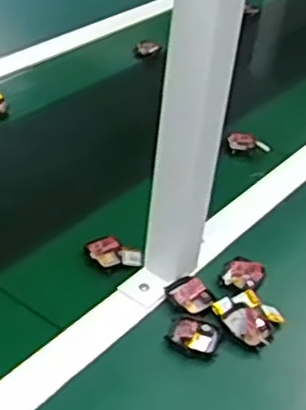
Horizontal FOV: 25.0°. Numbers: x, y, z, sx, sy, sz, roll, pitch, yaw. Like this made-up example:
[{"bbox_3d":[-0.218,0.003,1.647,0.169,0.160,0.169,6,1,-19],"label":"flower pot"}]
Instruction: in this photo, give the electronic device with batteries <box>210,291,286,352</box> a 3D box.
[{"bbox_3d":[0.088,0.102,0.637,0.059,0.009,0.054,33,45,30],"label":"electronic device with batteries"}]

